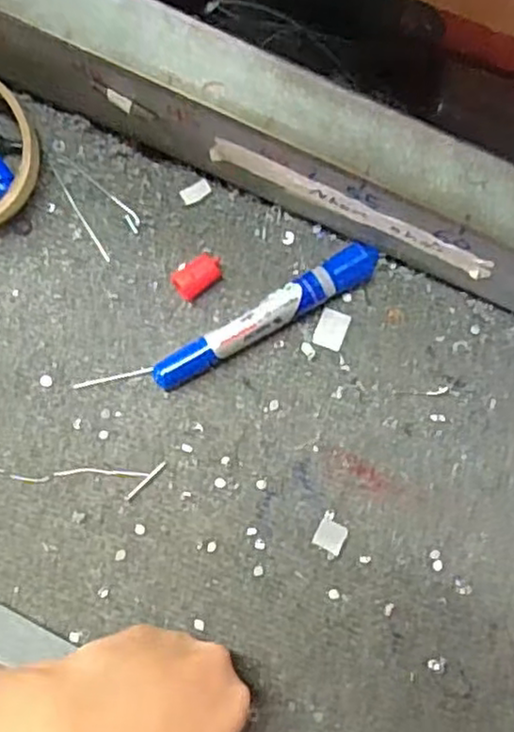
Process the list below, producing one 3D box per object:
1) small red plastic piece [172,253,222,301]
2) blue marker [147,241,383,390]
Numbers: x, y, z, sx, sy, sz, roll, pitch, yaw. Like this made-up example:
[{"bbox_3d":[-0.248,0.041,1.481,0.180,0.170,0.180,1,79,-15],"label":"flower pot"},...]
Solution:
[{"bbox_3d":[-0.032,-0.049,0.382,0.028,0.015,0.016,-33,87,-7],"label":"small red plastic piece"},{"bbox_3d":[0.006,-0.027,0.380,0.137,0.021,0.018,-31,87,-7],"label":"blue marker"}]

